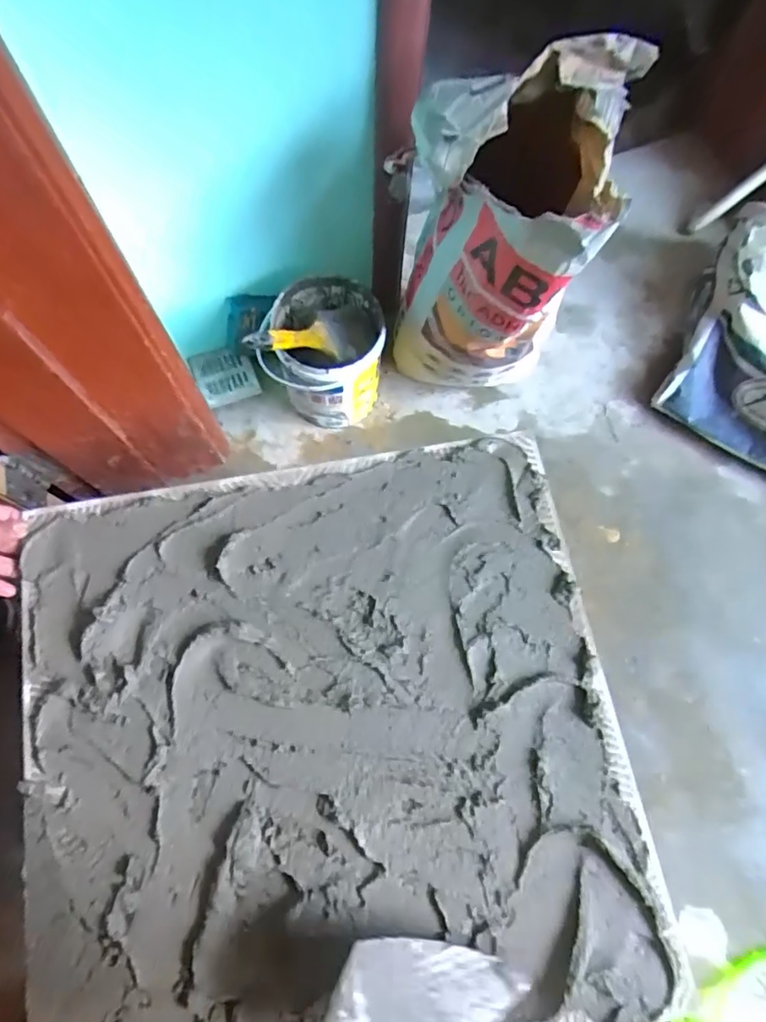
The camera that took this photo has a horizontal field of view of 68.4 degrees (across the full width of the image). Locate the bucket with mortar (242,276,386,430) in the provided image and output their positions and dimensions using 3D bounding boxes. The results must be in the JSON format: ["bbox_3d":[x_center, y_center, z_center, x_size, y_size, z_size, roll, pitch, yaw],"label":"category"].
[{"bbox_3d":[-0.094,-0.272,0.987,0.190,0.227,0.197,0,72,-1],"label":"bucket with mortar"}]

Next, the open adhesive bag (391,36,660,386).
[{"bbox_3d":[0.143,-0.331,0.798,0.248,0.520,0.208,9,72,2],"label":"open adhesive bag"}]

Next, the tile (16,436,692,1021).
[{"bbox_3d":[-0.056,0.229,0.568,0.589,0.023,0.582,-9,75,-4],"label":"tile"}]

